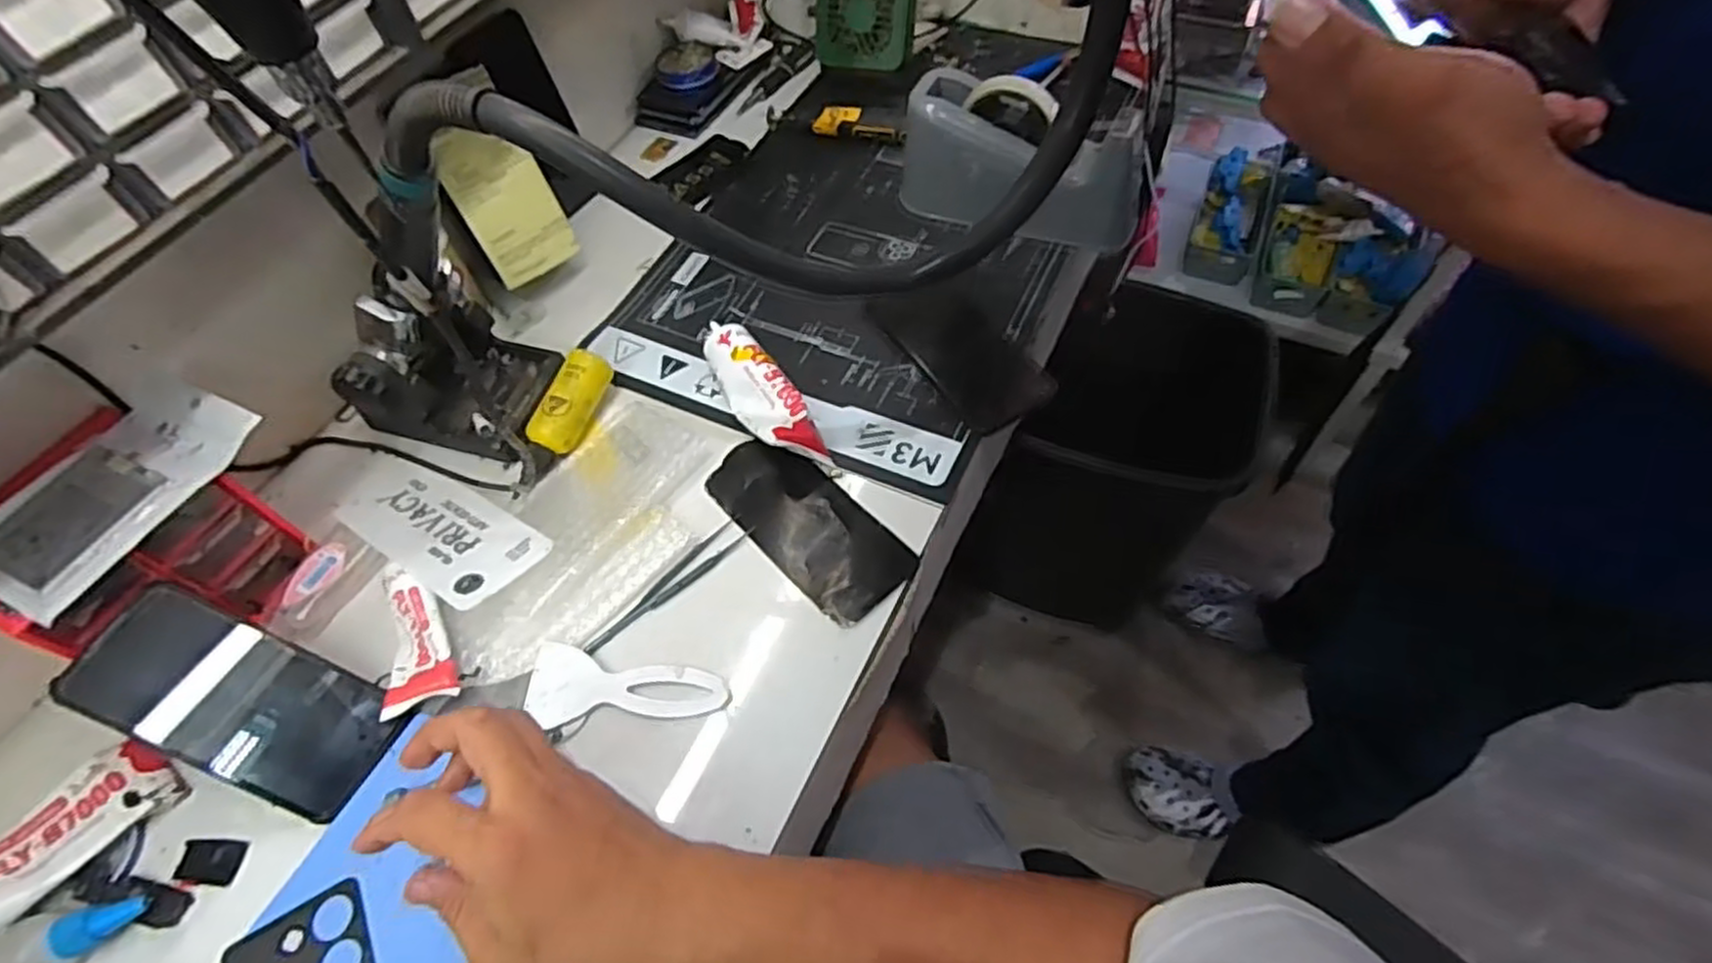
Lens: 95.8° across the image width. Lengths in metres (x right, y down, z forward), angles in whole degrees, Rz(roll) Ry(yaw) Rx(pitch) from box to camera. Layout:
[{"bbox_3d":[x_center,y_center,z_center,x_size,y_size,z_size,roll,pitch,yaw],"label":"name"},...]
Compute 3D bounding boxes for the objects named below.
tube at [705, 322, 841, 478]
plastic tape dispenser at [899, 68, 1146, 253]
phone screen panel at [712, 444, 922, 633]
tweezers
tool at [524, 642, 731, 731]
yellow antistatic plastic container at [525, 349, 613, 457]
[{"bbox_3d":[-0.071,-0.065,0.584,0.045,0.034,0.159,-28,61,-13],"label":"tube"},{"bbox_3d":[0.140,-0.268,0.662,0.207,0.098,0.075,22,62,16],"label":"plastic tape dispenser"},{"bbox_3d":[-0.035,0.027,0.543,0.073,0.006,0.157,-39,64,-18],"label":"phone screen panel"},{"bbox_3d":[-0.121,0.070,0.518,0.021,0.006,0.129,35,67,22],"label":"tweezers"},{"bbox_3d":[-0.144,0.134,0.481,0.123,0.011,0.049,8,59,9],"label":"tool"},{"bbox_3d":[-0.219,-0.060,0.587,0.035,0.032,0.082,12,60,11],"label":"yellow antistatic plastic container"}]

